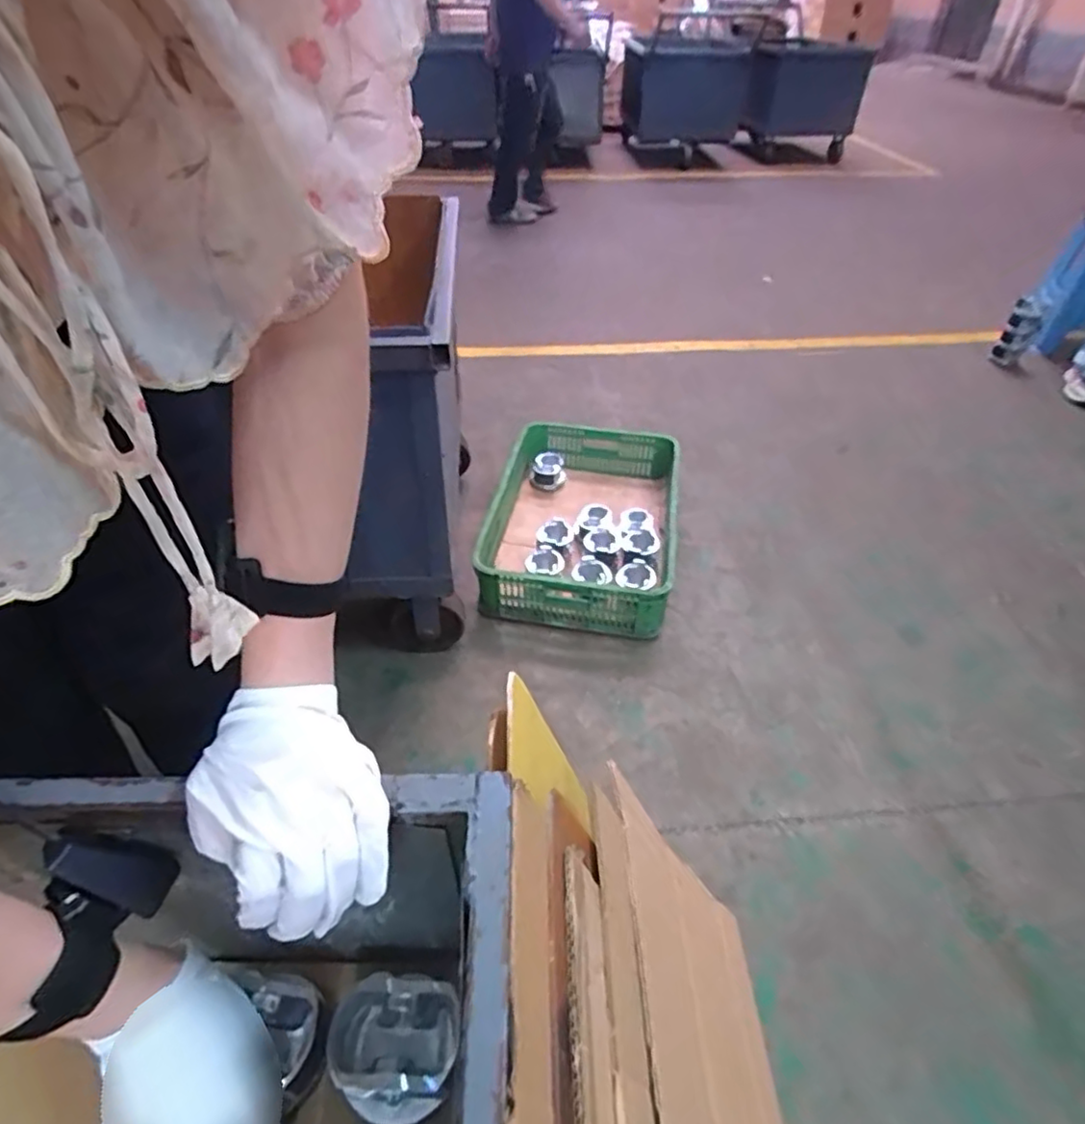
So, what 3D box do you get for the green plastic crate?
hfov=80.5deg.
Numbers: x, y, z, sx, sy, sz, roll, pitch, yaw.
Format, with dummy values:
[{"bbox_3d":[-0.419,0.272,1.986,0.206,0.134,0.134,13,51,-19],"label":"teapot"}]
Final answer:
[{"bbox_3d":[0.109,-0.109,1.605,0.435,0.153,0.674,5,42,9],"label":"green plastic crate"}]

